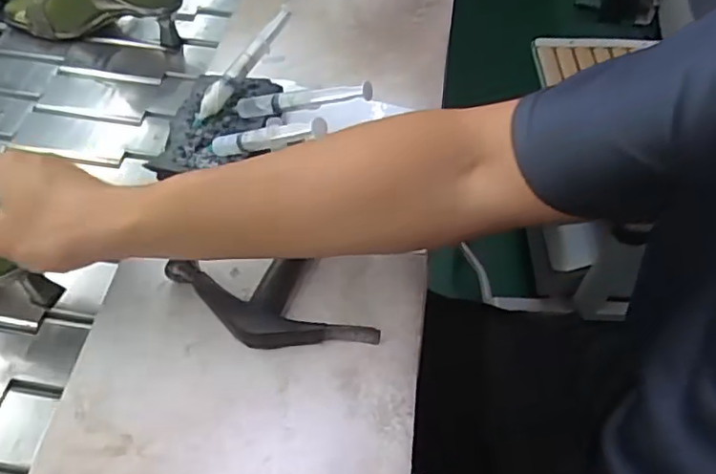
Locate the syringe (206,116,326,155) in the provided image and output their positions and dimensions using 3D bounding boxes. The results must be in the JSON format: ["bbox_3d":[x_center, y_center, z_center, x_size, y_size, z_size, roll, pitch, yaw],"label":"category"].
[{"bbox_3d":[-0.079,-0.080,0.474,0.141,0.017,0.014,-2,44,43],"label":"syringe"}]

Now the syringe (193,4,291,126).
[{"bbox_3d":[-0.106,-0.157,0.550,0.013,0.020,0.134,37,86,21],"label":"syringe"}]

